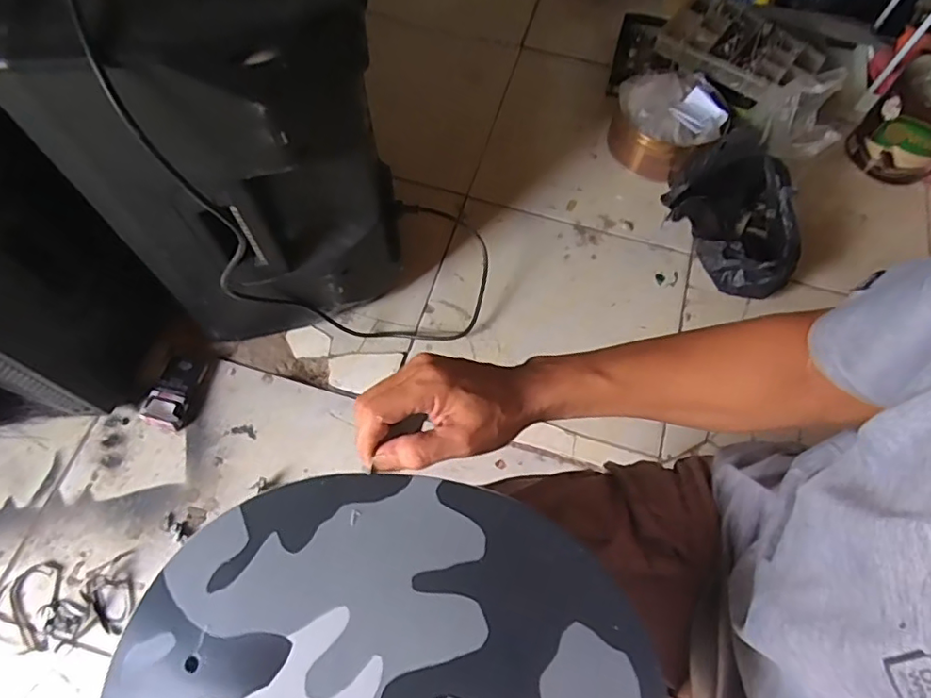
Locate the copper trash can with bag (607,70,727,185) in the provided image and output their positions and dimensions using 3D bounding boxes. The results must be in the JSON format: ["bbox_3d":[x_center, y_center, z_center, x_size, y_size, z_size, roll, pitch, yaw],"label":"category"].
[{"bbox_3d":[0.360,-0.398,1.020,0.186,0.116,0.165,-26,71,-12],"label":"copper trash can with bag"}]

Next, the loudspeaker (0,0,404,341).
[{"bbox_3d":[-0.247,-0.252,0.678,0.290,0.444,0.314,-4,68,-4],"label":"loudspeaker"}]

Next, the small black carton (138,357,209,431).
[{"bbox_3d":[-0.422,0.063,0.834,0.069,0.028,0.106,17,66,8],"label":"small black carton"}]

